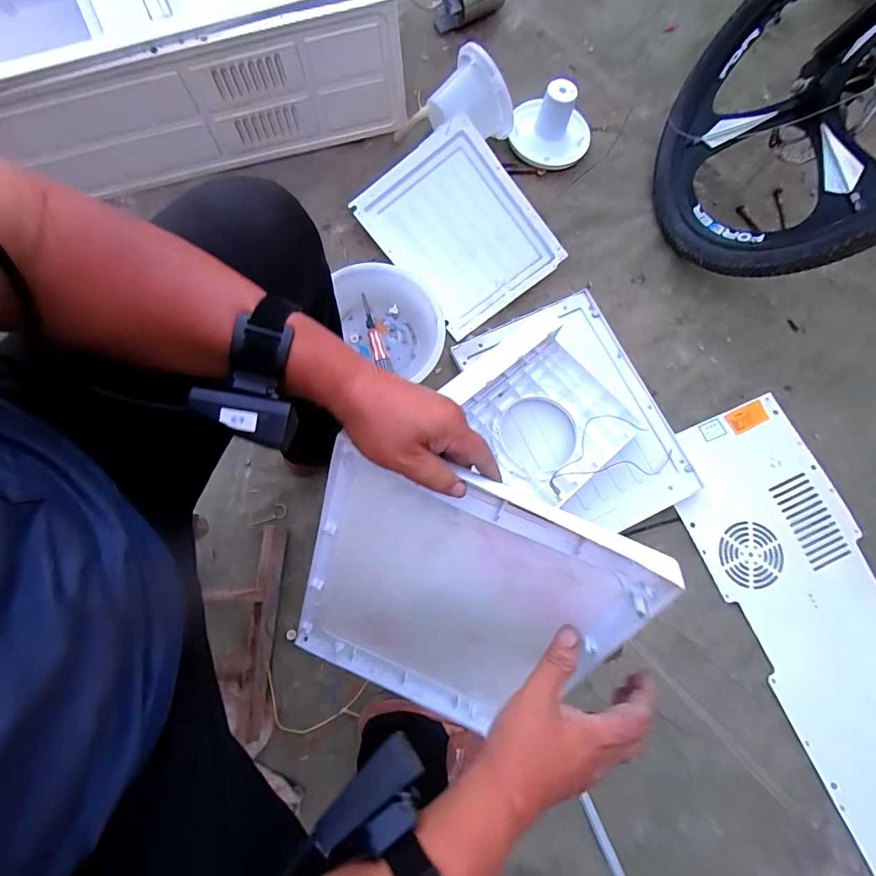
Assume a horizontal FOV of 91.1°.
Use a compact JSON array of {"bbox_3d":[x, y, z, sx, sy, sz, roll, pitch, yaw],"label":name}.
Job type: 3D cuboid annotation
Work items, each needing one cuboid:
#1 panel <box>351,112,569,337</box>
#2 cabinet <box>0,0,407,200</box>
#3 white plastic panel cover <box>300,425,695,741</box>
[{"bbox_3d":[0.047,-0.419,0.874,0.288,0.038,0.353,-37,93,2],"label":"panel"},{"bbox_3d":[-0.570,-0.782,0.839,0.929,0.266,0.371,-15,78,-5],"label":"cabinet"},{"bbox_3d":[0.008,0.180,0.454,0.299,0.351,0.025,25,35,5],"label":"white plastic panel cover"}]

